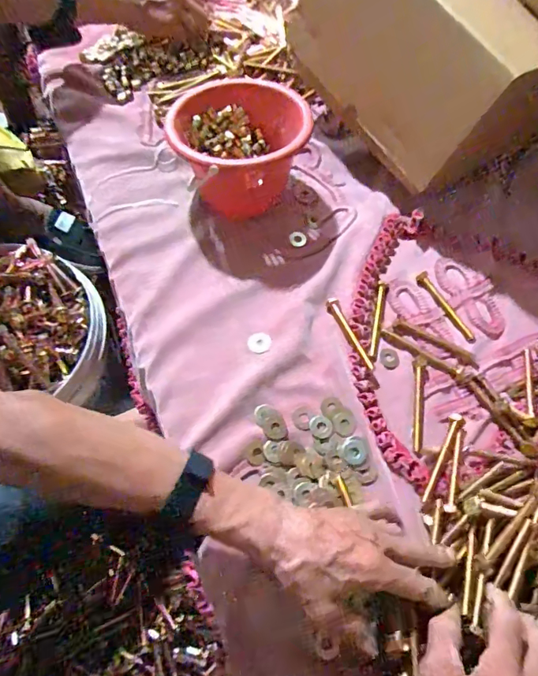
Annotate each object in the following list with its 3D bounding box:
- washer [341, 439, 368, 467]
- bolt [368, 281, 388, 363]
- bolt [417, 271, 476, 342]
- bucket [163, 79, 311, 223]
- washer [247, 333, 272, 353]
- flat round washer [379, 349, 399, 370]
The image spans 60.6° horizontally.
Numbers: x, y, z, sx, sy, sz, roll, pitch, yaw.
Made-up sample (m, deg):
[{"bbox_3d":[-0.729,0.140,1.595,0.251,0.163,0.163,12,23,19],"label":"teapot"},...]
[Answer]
[{"bbox_3d":[0.092,0.122,0.492,0.028,0.004,0.029,2,63,-3],"label":"washer"},{"bbox_3d":[0.135,-0.023,0.574,0.011,0.016,0.116,15,65,5],"label":"bolt"},{"bbox_3d":[0.224,-0.040,0.581,0.013,0.012,0.107,-25,67,-16],"label":"bolt"},{"bbox_3d":[-0.037,-0.249,0.603,0.165,0.114,0.163,2,63,-3],"label":"bucket"},{"bbox_3d":[-0.011,0.005,0.544,0.028,0.004,0.024,-12,64,-10],"label":"washer"},{"bbox_3d":[0.143,0.025,0.547,0.023,0.004,0.024,16,63,4],"label":"flat round washer"}]

